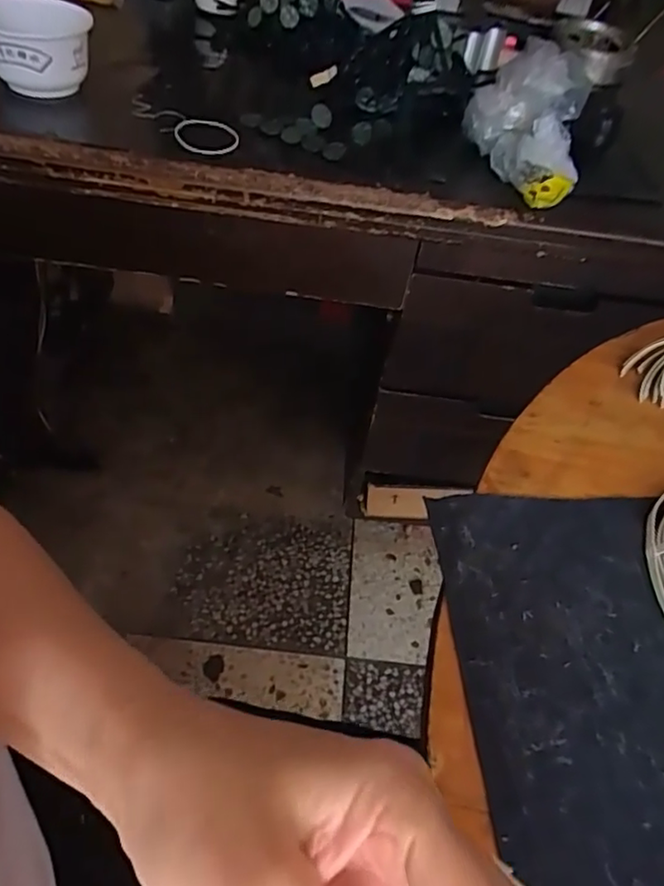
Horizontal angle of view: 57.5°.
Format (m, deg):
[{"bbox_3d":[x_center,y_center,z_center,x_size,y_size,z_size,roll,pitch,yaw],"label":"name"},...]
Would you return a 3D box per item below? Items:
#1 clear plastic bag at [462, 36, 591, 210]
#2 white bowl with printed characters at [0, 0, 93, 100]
[{"bbox_3d":[0.223,-0.369,0.680,0.135,0.075,0.235,9,61,2],"label":"clear plastic bag"},{"bbox_3d":[-0.314,-0.423,0.644,0.112,0.067,0.127,-21,56,-24],"label":"white bowl with printed characters"}]

